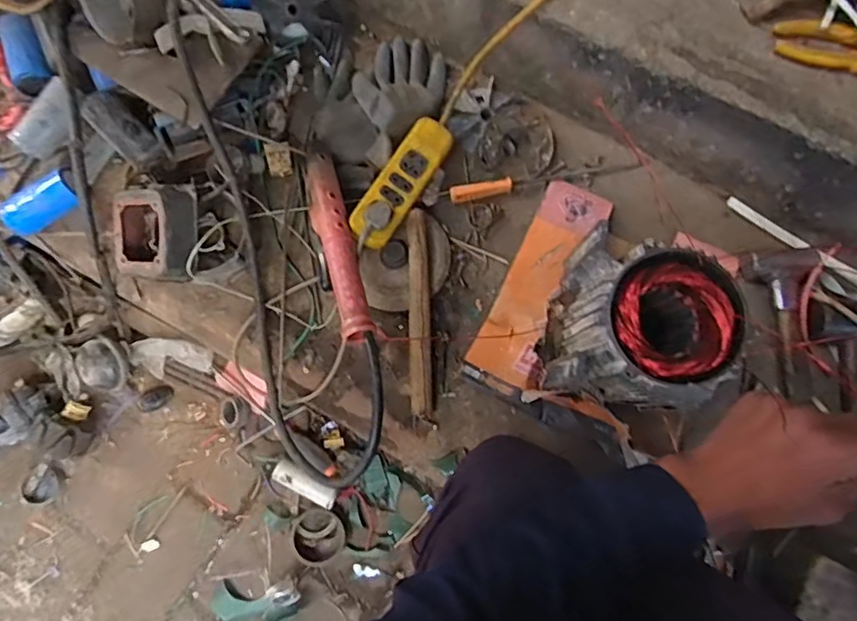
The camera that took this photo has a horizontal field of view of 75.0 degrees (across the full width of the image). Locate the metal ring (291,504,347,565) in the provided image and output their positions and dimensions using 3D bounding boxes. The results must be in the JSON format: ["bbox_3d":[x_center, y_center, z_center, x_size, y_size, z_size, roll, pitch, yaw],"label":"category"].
[{"bbox_3d":[-0.163,0.333,0.826,0.080,0.015,0.079,0,77,-1],"label":"metal ring"}]

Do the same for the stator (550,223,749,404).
[{"bbox_3d":[0.229,0.024,0.630,0.157,0.180,0.161,15,77,3],"label":"stator"}]

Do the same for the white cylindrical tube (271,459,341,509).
[{"bbox_3d":[-0.183,0.258,0.834,0.100,0.031,0.032,29,78,6],"label":"white cylindrical tube"}]

